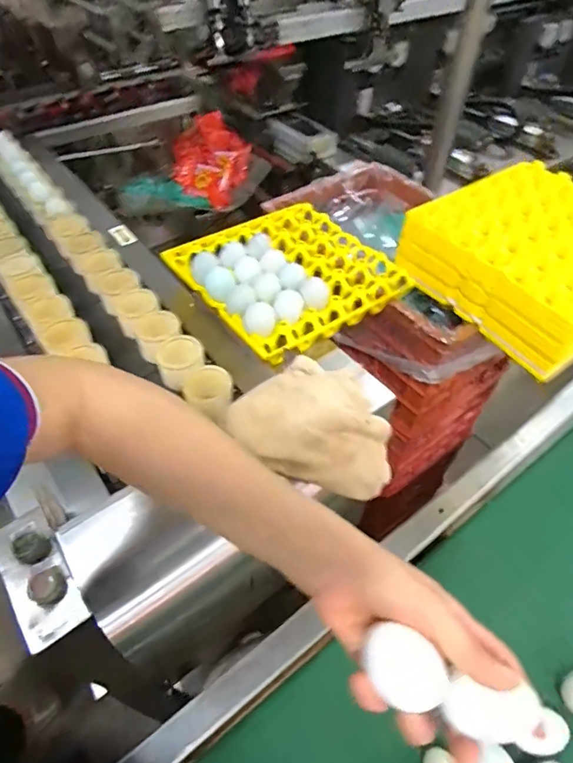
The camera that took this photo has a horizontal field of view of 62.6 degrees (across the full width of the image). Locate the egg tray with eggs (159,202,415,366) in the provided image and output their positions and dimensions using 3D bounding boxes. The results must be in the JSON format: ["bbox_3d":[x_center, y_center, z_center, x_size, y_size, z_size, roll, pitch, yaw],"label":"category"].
[{"bbox_3d":[0.000,-0.188,0.742,0.295,0.059,0.297,-31,55,-22],"label":"egg tray with eggs"}]

